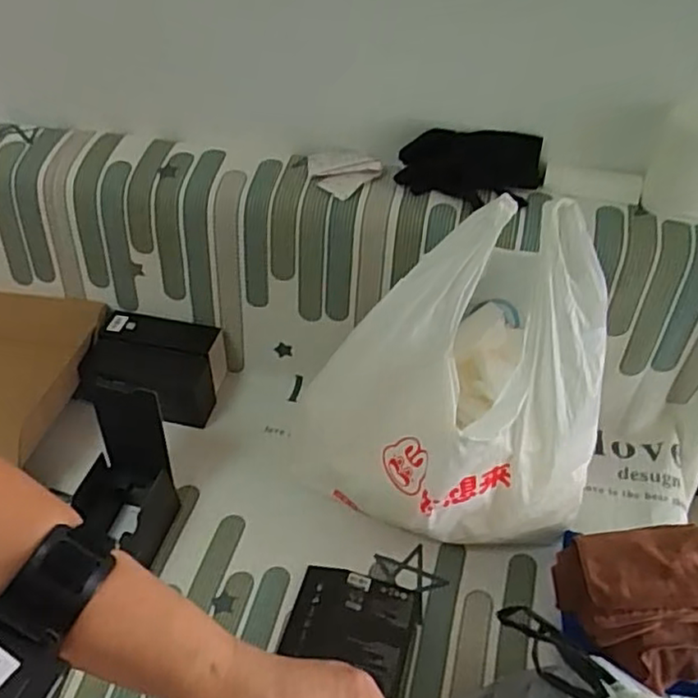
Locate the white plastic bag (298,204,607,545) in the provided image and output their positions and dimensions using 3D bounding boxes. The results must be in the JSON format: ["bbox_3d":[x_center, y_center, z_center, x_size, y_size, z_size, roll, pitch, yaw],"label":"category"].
[{"bbox_3d":[0.118,0.040,0.814,0.373,0.402,0.282,-1,49,-3],"label":"white plastic bag"}]

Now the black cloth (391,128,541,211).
[{"bbox_3d":[0.170,-0.256,0.921,0.191,0.105,0.015,14,8,5],"label":"black cloth"}]

